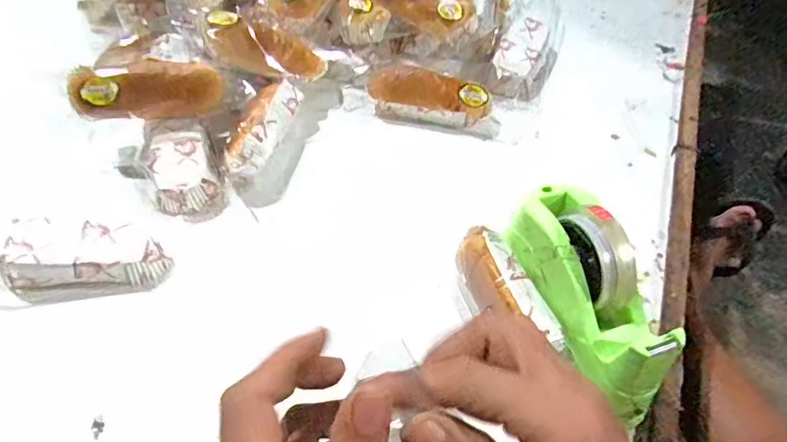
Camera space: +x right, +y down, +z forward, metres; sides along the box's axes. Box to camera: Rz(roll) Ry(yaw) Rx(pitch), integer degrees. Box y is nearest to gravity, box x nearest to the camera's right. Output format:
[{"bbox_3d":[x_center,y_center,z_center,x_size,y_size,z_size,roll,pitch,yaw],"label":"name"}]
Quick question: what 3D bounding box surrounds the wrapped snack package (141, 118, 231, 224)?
[{"bbox_3d":[-0.225,-0.060,0.580,0.072,0.031,0.130,-20,57,-19],"label":"wrapped snack package"}]

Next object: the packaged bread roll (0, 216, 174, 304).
[{"bbox_3d":[-0.285,0.033,0.503,0.133,0.045,0.064,-5,53,-9],"label":"packaged bread roll"}]

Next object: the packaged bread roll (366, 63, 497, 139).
[{"bbox_3d":[0.053,-0.151,0.680,0.168,0.057,0.063,8,53,1],"label":"packaged bread roll"}]

